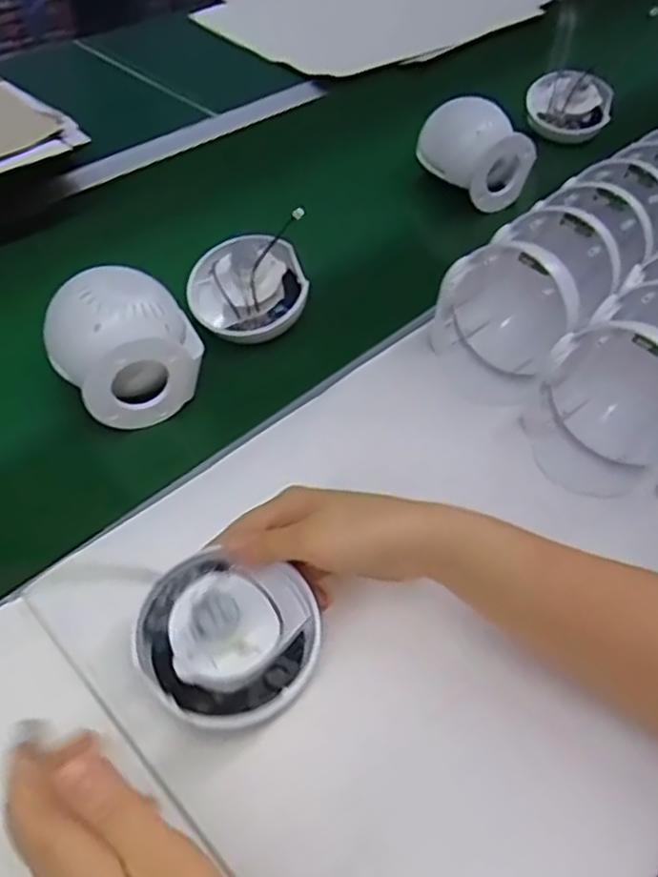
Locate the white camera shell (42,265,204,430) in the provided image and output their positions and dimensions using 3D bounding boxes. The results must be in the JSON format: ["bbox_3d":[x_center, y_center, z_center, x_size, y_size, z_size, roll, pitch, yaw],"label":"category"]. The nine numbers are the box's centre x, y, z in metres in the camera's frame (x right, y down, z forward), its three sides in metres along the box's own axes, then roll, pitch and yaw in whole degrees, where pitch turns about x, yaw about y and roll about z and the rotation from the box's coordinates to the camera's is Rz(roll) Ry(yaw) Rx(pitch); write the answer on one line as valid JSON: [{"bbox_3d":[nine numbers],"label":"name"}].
[{"bbox_3d":[-0.164,-0.076,0.564,0.108,0.080,0.100,-31,58,-27],"label":"white camera shell"}]

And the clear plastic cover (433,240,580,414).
[{"bbox_3d":[0.146,-0.101,0.599,0.074,0.113,0.113,-24,55,-22],"label":"clear plastic cover"}]

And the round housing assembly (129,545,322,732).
[{"bbox_3d":[-0.062,0.113,0.413,0.108,0.067,0.091,11,49,6],"label":"round housing assembly"}]

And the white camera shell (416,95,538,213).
[{"bbox_3d":[0.167,-0.333,0.805,0.074,0.078,0.120,-29,56,-25],"label":"white camera shell"}]

